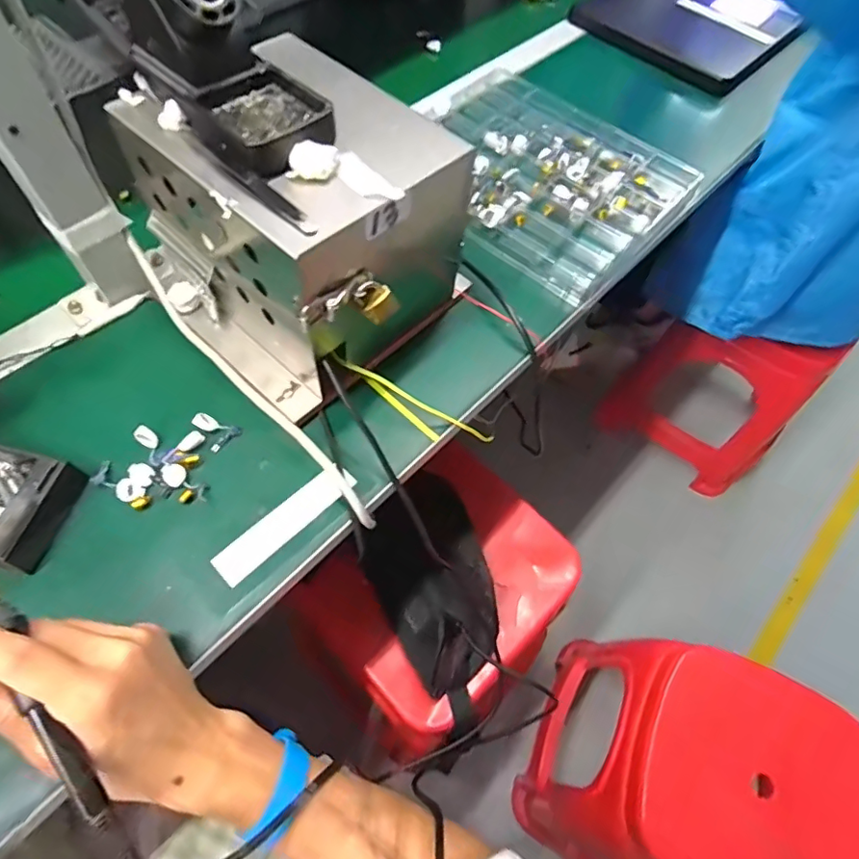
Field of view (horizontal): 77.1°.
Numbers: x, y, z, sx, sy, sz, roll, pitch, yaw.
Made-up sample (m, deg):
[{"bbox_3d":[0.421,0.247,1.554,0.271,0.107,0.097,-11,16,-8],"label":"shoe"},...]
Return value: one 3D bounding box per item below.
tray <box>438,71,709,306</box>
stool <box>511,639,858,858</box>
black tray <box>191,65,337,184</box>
[{"bbox_3d":[0.119,-0.284,0.601,0.289,0.036,0.233,41,66,17],"label":"tray"},{"bbox_3d":[0.335,0.504,0.779,0.291,0.416,0.287,24,62,9],"label":"stool"},{"bbox_3d":[-0.106,-0.202,0.352,0.068,0.017,0.077,-39,70,-22],"label":"black tray"}]

